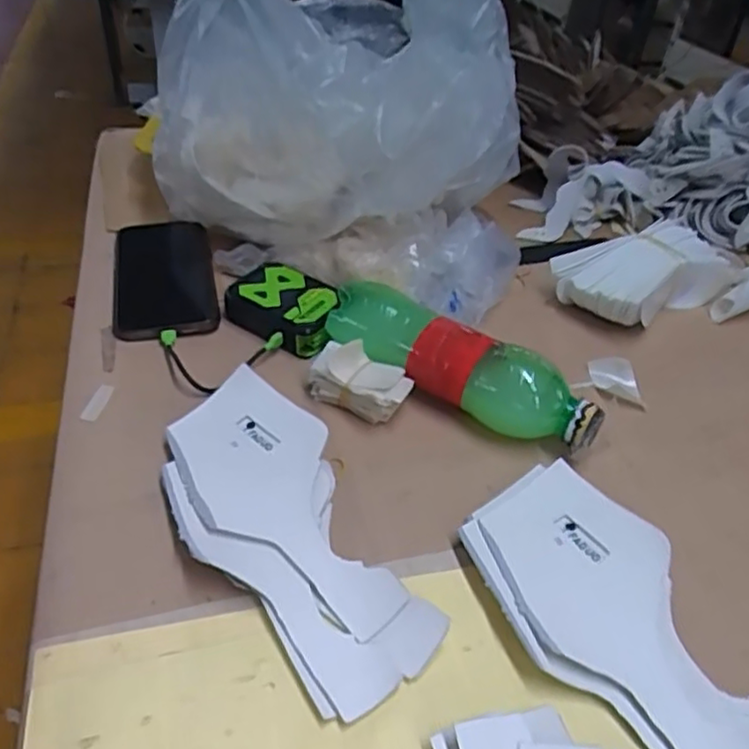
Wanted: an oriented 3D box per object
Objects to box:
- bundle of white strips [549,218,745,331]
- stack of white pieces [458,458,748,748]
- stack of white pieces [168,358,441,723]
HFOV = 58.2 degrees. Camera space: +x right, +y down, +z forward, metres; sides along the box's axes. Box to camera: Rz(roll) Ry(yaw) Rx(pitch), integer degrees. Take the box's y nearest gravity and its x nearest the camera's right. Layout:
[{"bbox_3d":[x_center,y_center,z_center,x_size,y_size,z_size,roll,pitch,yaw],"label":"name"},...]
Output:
[{"bbox_3d":[0.237,-0.085,0.589,0.165,0.053,0.084,-16,44,-22],"label":"bundle of white strips"},{"bbox_3d":[0.133,0.129,0.355,0.106,0.020,0.193,-24,48,-29],"label":"stack of white pieces"},{"bbox_3d":[-0.056,0.085,0.387,0.098,0.025,0.221,-18,45,-24],"label":"stack of white pieces"}]

